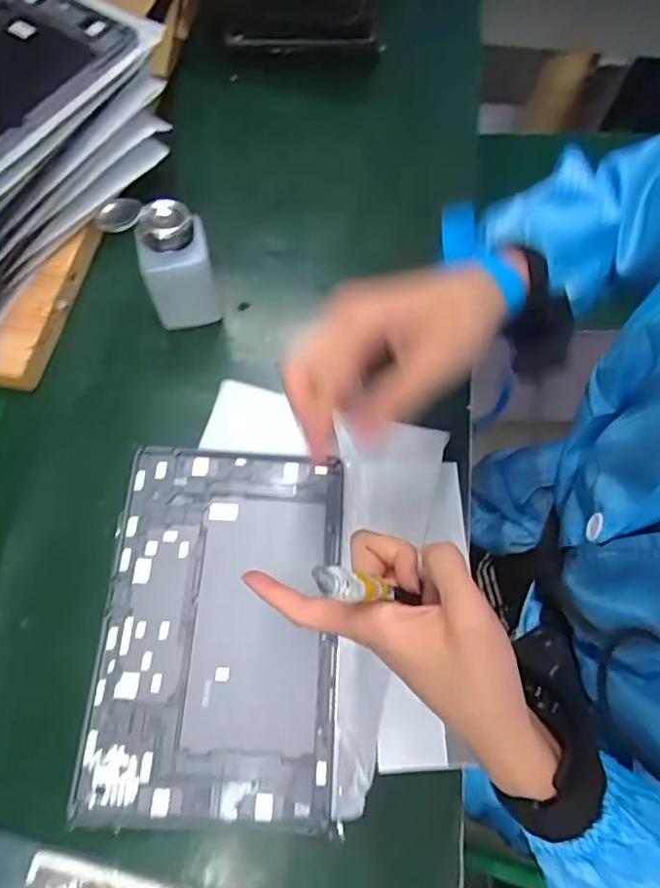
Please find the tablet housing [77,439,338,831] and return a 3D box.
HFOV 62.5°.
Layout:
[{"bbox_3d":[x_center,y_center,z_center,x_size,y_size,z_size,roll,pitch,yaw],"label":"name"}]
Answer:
[{"bbox_3d":[-0.080,0.127,0.397,0.163,0.011,0.252,2,68,0],"label":"tablet housing"}]

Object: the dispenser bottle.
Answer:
[{"bbox_3d":[-0.129,-0.137,0.438,0.072,0.113,0.053,-3,68,-2],"label":"dispenser bottle"}]

